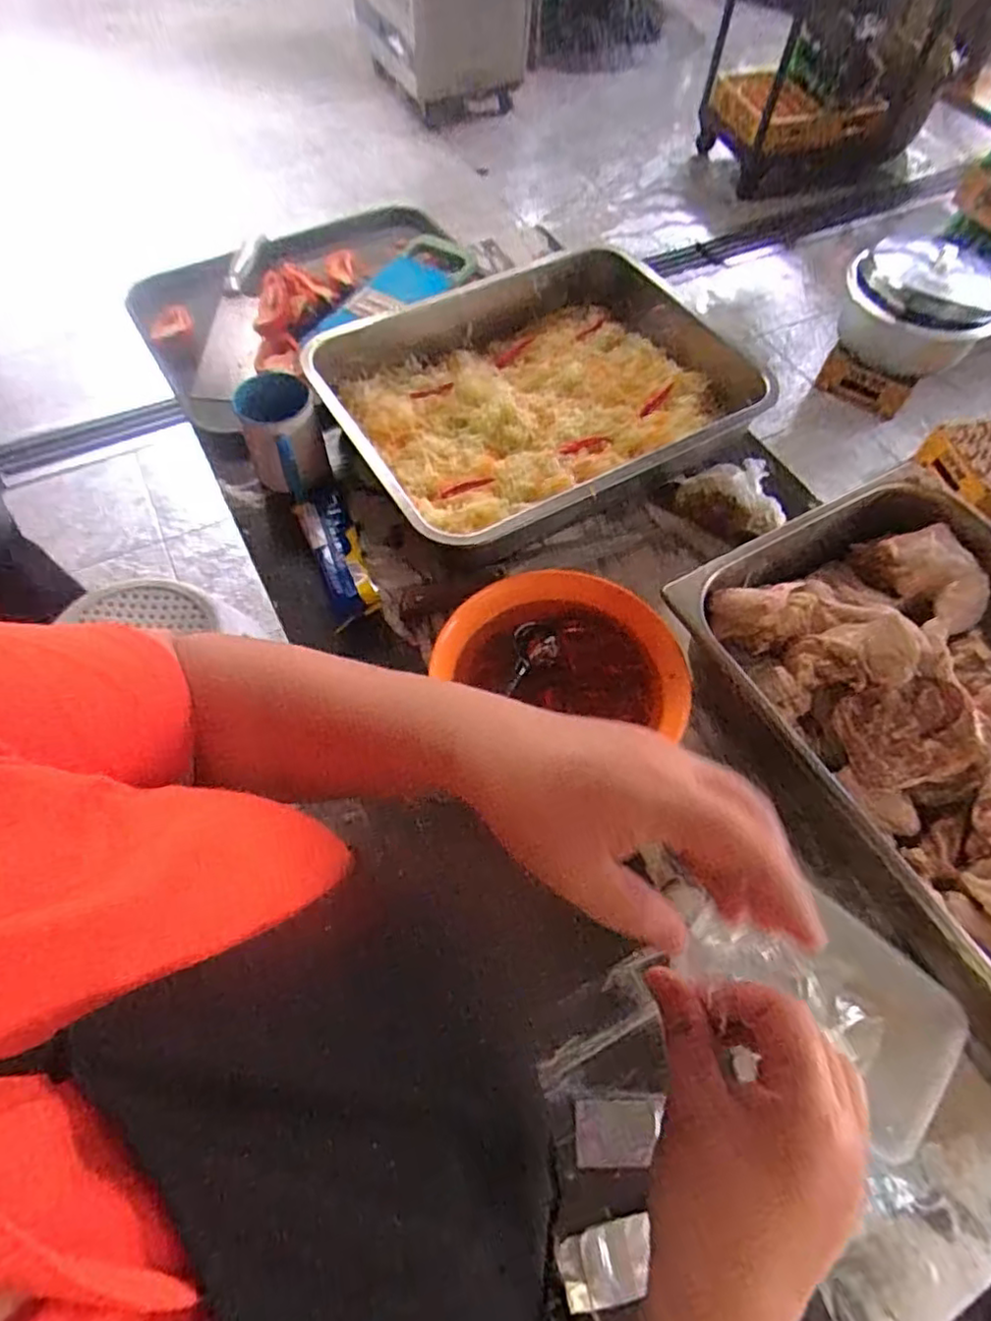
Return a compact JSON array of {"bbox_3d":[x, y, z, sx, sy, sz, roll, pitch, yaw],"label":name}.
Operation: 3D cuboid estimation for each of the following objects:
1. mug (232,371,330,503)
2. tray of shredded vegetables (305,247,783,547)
[{"bbox_3d":[-0.229,-0.243,0.705,0.081,0.094,0.070,31,66,15],"label":"mug"},{"bbox_3d":[0.055,-0.307,0.744,0.457,0.059,0.350,-27,65,-15],"label":"tray of shredded vegetables"}]

